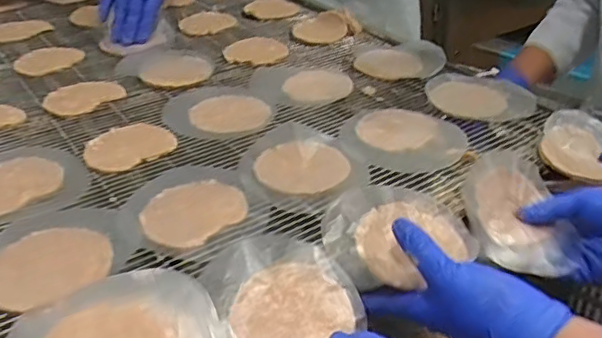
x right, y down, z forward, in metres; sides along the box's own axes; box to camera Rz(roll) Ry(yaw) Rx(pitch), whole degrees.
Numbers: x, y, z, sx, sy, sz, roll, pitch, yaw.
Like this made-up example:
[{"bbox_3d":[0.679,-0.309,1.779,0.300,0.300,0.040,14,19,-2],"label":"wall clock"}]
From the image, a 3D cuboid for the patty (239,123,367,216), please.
[{"bbox_3d":[0.002,-0.003,0.527,0.110,0.015,0.118,3,30,8],"label":"patty"}]

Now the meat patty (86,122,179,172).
[{"bbox_3d":[-0.172,-0.023,0.560,0.083,0.010,0.068,-27,38,-36],"label":"meat patty"}]

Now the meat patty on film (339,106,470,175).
[{"bbox_3d":[0.101,-0.030,0.579,0.118,0.015,0.112,-2,30,1],"label":"meat patty on film"}]

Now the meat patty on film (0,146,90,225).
[{"bbox_3d":[-0.258,0.009,0.508,0.116,0.007,0.126,-1,34,1],"label":"meat patty on film"}]

